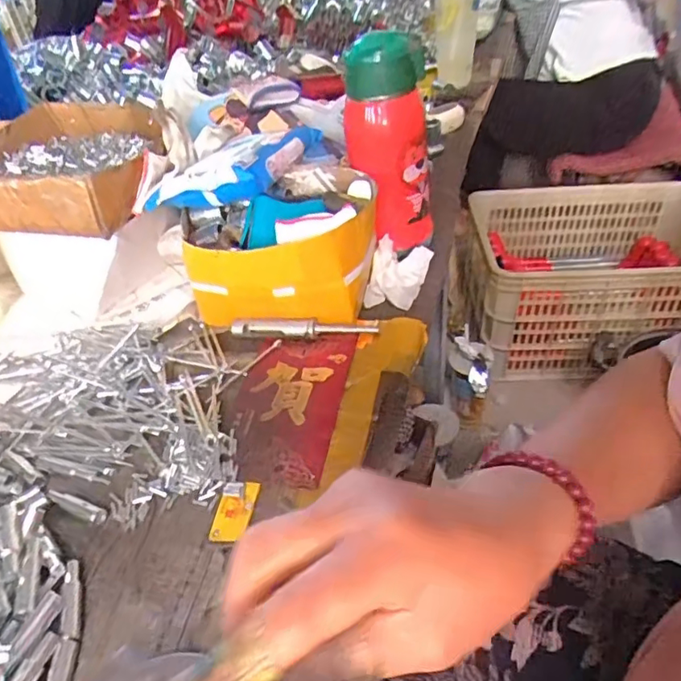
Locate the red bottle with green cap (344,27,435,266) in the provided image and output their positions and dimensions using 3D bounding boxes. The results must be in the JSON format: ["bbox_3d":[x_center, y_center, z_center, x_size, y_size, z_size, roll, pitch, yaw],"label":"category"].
[{"bbox_3d":[0.048,-0.178,0.528,0.076,0.196,0.063,-14,16,-10],"label":"red bottle with green cap"}]

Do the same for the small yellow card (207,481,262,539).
[{"bbox_3d":[-0.071,0.113,0.375,0.024,0.004,0.044,4,42,11],"label":"small yellow card"}]

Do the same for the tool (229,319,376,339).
[{"bbox_3d":[-0.034,-0.010,0.497,0.131,0.012,0.015,2,42,9],"label":"tool"}]

